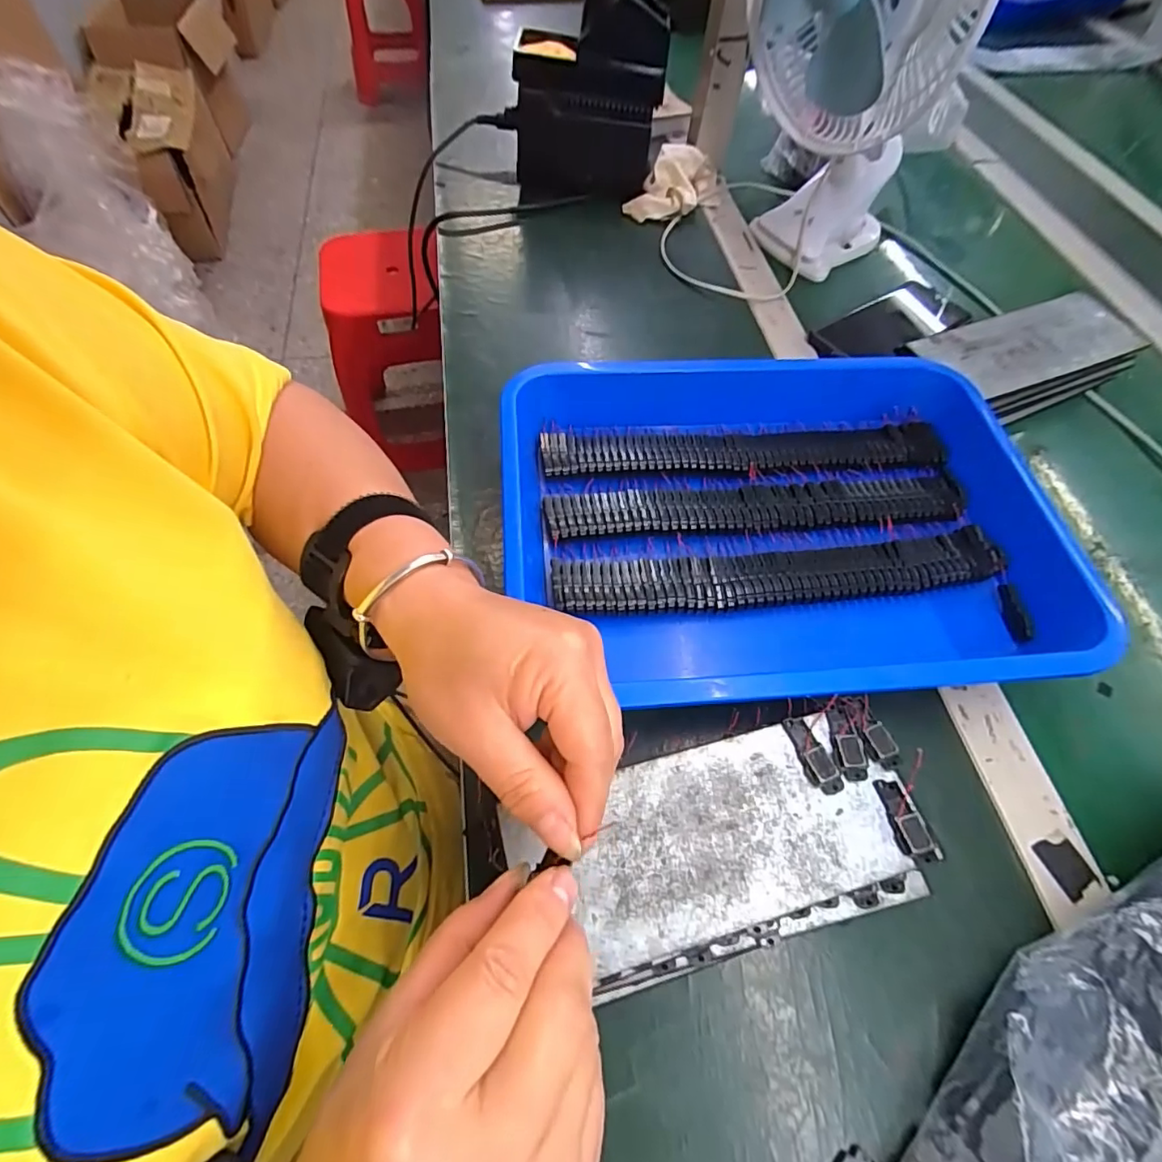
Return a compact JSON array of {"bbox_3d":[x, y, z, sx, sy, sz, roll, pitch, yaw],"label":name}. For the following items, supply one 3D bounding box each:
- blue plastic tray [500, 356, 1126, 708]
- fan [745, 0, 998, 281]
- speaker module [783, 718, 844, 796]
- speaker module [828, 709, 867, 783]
[{"bbox_3d":[0.134,-0.043,0.377,0.371,0.049,0.261,-3,60,-5],"label":"blue plastic tray"},{"bbox_3d":[0.211,-0.420,0.449,0.186,0.298,0.152,16,61,6],"label":"fan"},{"bbox_3d":[0.118,0.089,0.280,0.014,0.004,0.040,-17,63,-13],"label":"speaker module"},{"bbox_3d":[0.139,0.084,0.283,0.015,0.004,0.036,1,60,-3],"label":"speaker module"}]

